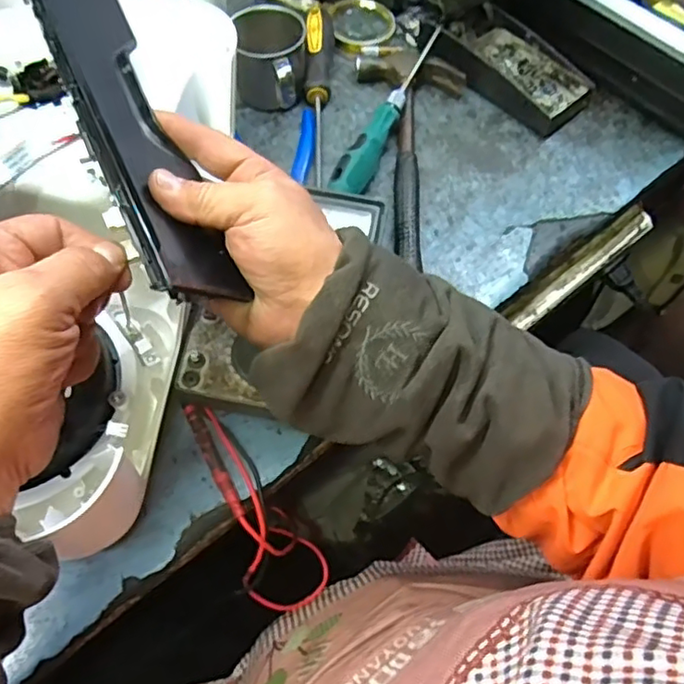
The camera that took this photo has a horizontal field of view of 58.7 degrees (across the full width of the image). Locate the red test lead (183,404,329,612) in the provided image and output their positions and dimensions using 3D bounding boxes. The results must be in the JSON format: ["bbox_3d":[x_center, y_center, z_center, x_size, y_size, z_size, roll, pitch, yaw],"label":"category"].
[{"bbox_3d":[-0.065,0.134,0.442,0.055,0.188,0.084,-37,39,-18],"label":"red test lead"}]

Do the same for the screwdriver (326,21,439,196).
[{"bbox_3d":[0.041,-0.201,0.538,0.026,0.034,0.199,21,64,10],"label":"screwdriver"}]

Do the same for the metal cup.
[{"bbox_3d":[-0.061,-0.248,0.540,0.061,0.065,0.075,-3,62,-3],"label":"metal cup"}]

